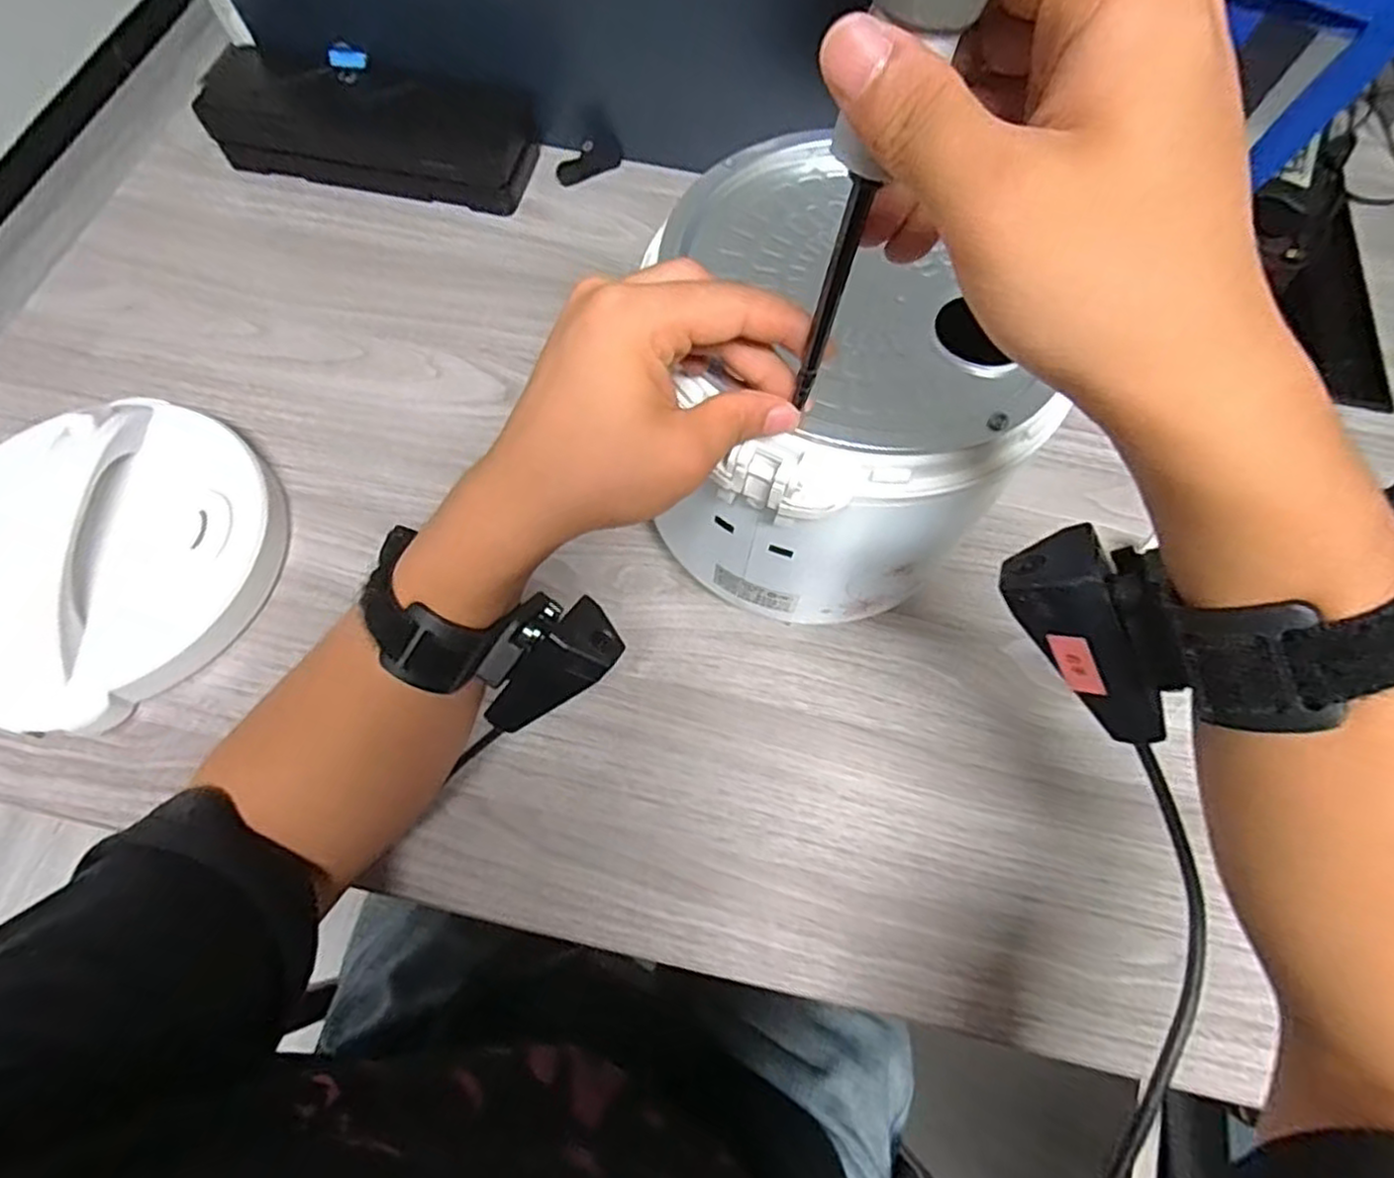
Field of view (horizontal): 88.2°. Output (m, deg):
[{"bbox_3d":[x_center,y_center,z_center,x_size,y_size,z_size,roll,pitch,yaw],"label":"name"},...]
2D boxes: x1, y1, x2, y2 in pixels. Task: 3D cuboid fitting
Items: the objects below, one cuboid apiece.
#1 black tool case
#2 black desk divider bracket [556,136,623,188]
[{"bbox_3d":[-0.260,-0.371,0.580,0.249,0.055,0.092,11,67,2],"label":"black tool case"},{"bbox_3d":[-0.089,-0.360,0.604,0.061,0.028,0.014,-28,71,-13],"label":"black desk divider bracket"}]

